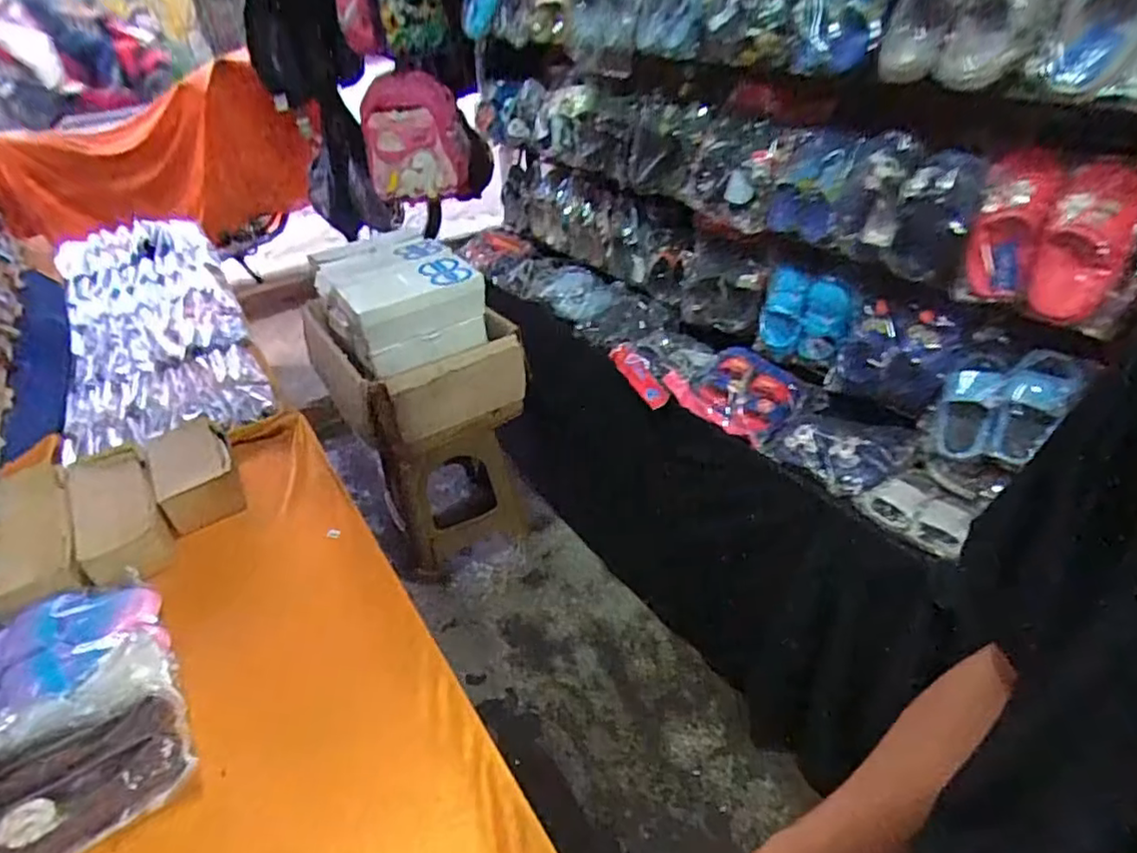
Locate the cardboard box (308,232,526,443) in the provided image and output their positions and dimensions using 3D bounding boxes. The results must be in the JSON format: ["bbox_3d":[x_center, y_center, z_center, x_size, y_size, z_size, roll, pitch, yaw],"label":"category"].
[{"bbox_3d":[-0.403,-0.233,1.569,0.413,0.348,0.538,-25,42,-24],"label":"cardboard box"}]

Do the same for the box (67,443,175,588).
[{"bbox_3d":[-0.748,0.128,1.056,0.117,0.061,0.309,-27,43,-26],"label":"box"}]

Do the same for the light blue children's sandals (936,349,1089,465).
[{"bbox_3d":[0.649,-0.027,0.942,0.179,0.145,0.055,-7,-4,41],"label":"light blue children's sandals"}]

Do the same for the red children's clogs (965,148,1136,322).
[{"bbox_3d":[0.587,-0.232,0.780,0.164,0.163,0.096,22,45,30],"label":"red children's clogs"}]

